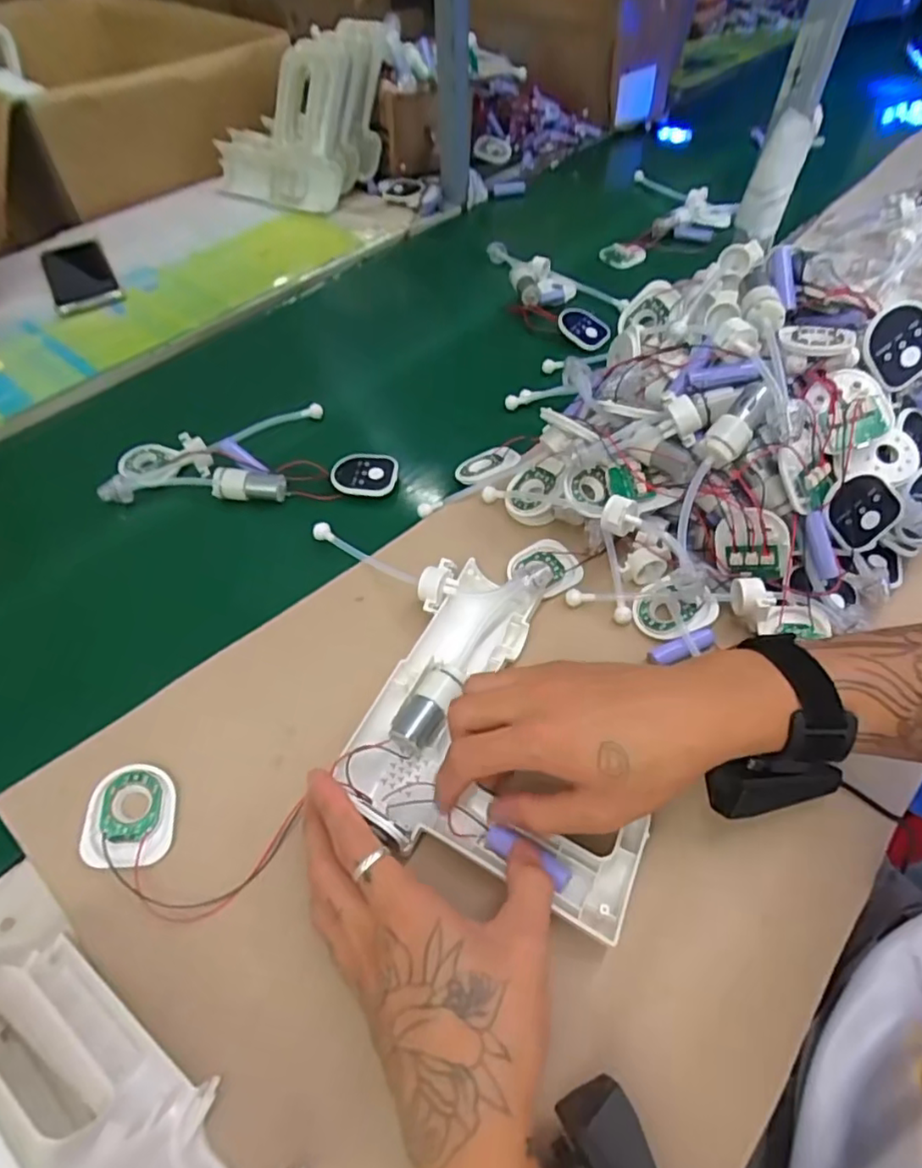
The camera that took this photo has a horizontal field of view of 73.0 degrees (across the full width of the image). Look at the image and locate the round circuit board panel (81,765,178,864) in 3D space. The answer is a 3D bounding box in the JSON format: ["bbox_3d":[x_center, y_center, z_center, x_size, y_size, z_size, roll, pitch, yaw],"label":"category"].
[{"bbox_3d":[-0.199,0.139,0.376,0.049,0.004,0.056,3,62,-14],"label":"round circuit board panel"}]

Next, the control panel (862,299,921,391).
[{"bbox_3d":[0.314,-0.169,0.446,0.051,0.059,0.011,-41,17,11],"label":"control panel"}]

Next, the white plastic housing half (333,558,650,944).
[{"bbox_3d":[0.035,0.087,0.405,0.180,0.048,0.198,17,55,13],"label":"white plastic housing half"}]

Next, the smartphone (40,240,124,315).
[{"bbox_3d":[-0.467,-0.378,0.763,0.073,0.007,0.115,-23,70,-19],"label":"smartphone"}]

